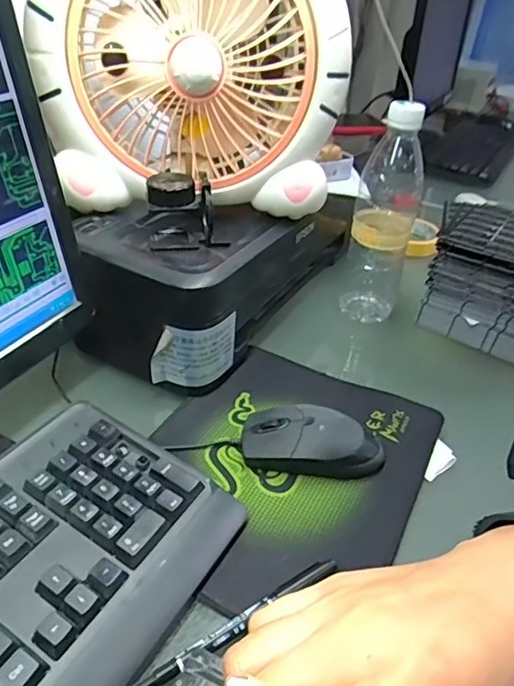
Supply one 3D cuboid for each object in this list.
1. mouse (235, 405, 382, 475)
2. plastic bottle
[{"bbox_3d":[0.046,0.079,0.428,0.114,0.036,0.053,8,36,3],"label":"mouse"},{"bbox_3d":[0.137,-0.133,0.571,0.065,0.233,0.066,12,36,9],"label":"plastic bottle"}]

